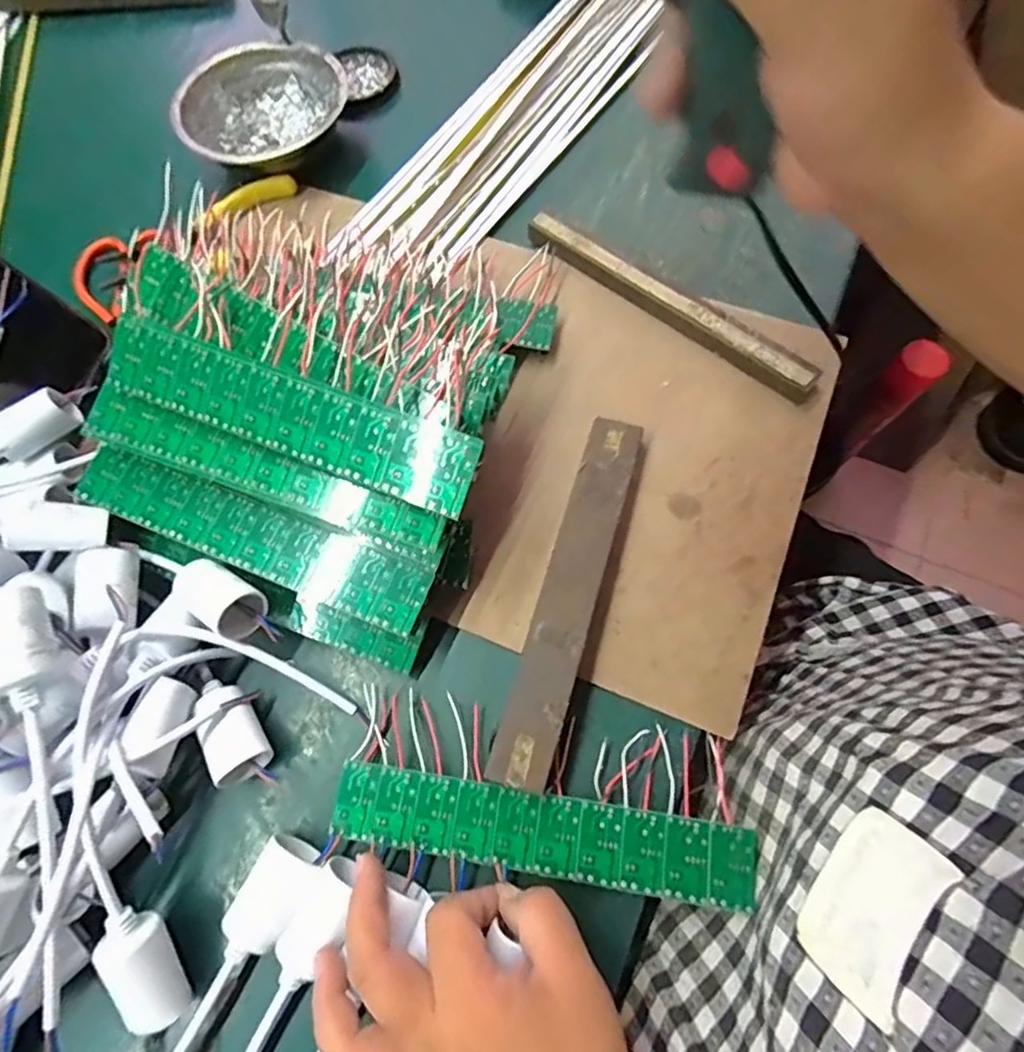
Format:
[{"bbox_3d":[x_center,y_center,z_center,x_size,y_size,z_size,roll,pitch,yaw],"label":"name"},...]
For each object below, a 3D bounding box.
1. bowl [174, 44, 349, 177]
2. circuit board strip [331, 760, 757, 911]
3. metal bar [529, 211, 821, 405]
[{"bbox_3d":[-0.189,-0.316,0.468,0.123,0.051,0.123,-1,71,2],"label":"bowl"},{"bbox_3d":[0.013,0.148,0.289,0.198,0.004,0.035,7,72,7],"label":"circuit board strip"},{"bbox_3d":[0.099,-0.148,0.387,0.213,0.014,0.019,39,77,14],"label":"metal bar"}]

